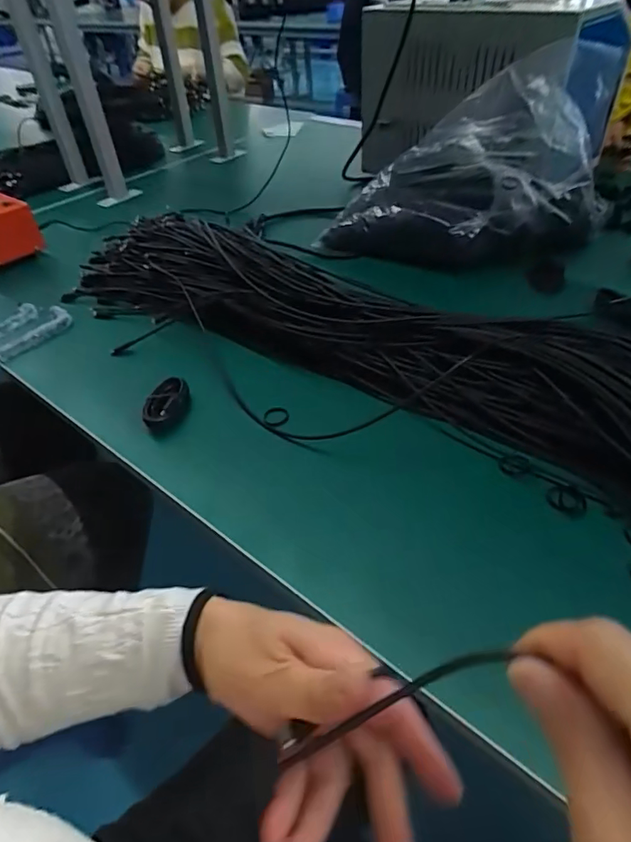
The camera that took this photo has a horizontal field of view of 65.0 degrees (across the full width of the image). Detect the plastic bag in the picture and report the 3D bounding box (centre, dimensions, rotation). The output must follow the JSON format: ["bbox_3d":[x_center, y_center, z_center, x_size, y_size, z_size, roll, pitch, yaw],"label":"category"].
[{"bbox_3d":[0.226,-0.391,0.760,0.415,0.215,0.246,-14,44,-9],"label":"plastic bag"}]

